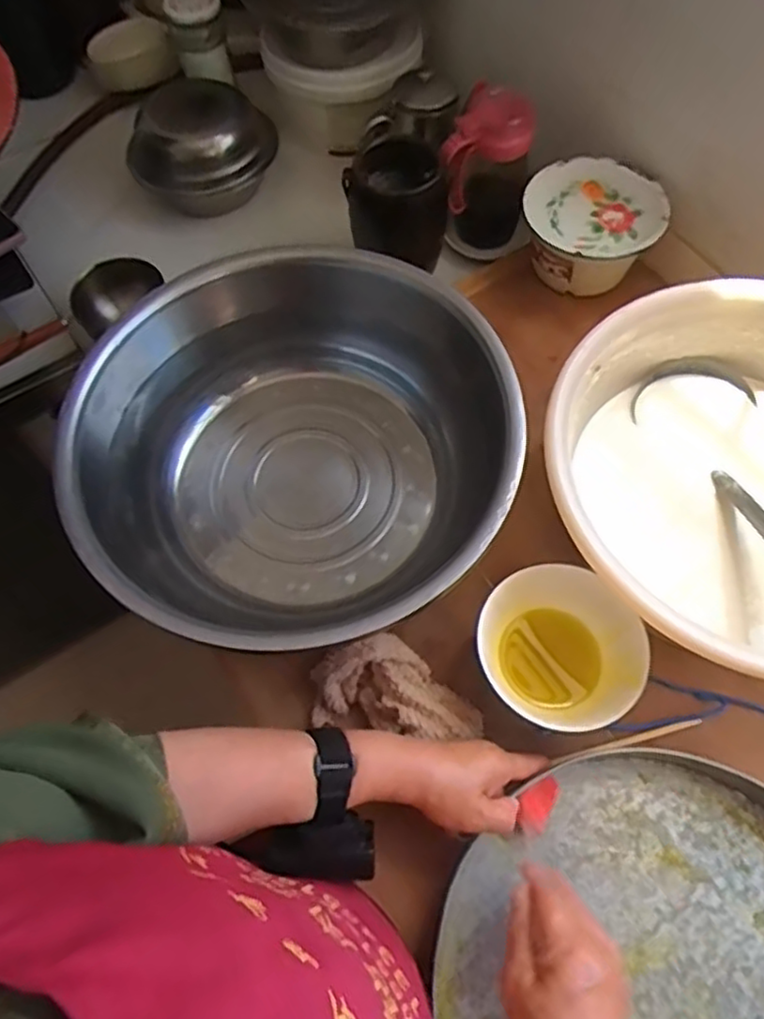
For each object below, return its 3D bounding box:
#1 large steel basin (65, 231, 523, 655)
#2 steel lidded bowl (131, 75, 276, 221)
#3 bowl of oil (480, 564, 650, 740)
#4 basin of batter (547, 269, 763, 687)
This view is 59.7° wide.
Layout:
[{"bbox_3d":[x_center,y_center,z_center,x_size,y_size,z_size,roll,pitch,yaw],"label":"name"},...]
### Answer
[{"bbox_3d":[-0.083,-0.055,0.592,0.367,0.132,0.338,0,65,0],"label":"large steel basin"},{"bbox_3d":[-0.234,-0.471,0.857,0.182,0.104,0.166,0,64,1],"label":"steel lidded bowl"},{"bbox_3d":[0.138,0.116,0.537,0.116,0.067,0.130,-38,70,-16],"label":"bowl of oil"},{"bbox_3d":[0.305,-0.023,0.562,0.326,0.122,0.331,0,65,0],"label":"basin of batter"}]

